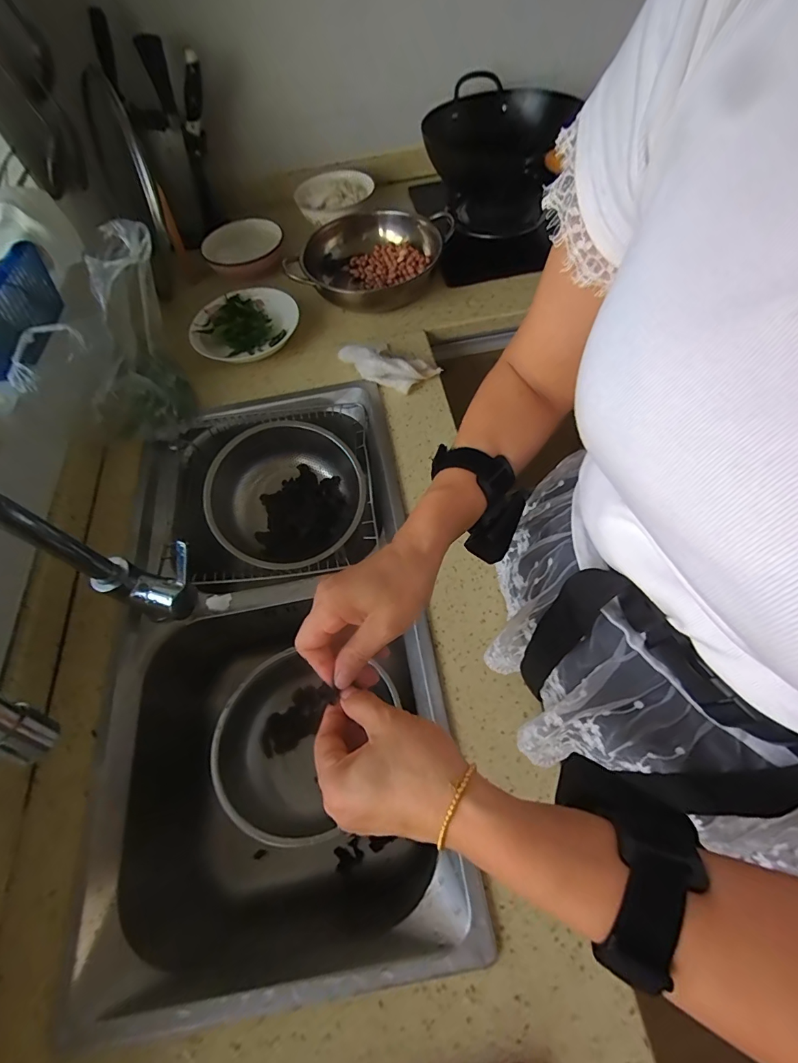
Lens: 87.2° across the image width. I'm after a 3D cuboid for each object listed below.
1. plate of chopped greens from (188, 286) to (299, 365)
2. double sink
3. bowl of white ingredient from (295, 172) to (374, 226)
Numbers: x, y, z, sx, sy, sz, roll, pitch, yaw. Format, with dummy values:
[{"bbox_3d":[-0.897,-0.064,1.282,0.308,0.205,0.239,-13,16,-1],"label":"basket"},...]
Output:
[{"bbox_3d":[-0.285,-0.389,0.779,0.180,0.028,0.182,-3,60,5],"label":"plate of chopped greens"},{"bbox_3d":[-0.174,0.135,0.594,0.421,0.200,0.727,-13,60,-1],"label":"double sink"},{"bbox_3d":[-0.144,-0.765,0.943,0.154,0.048,0.166,-3,60,5],"label":"bowl of white ingredient"}]

